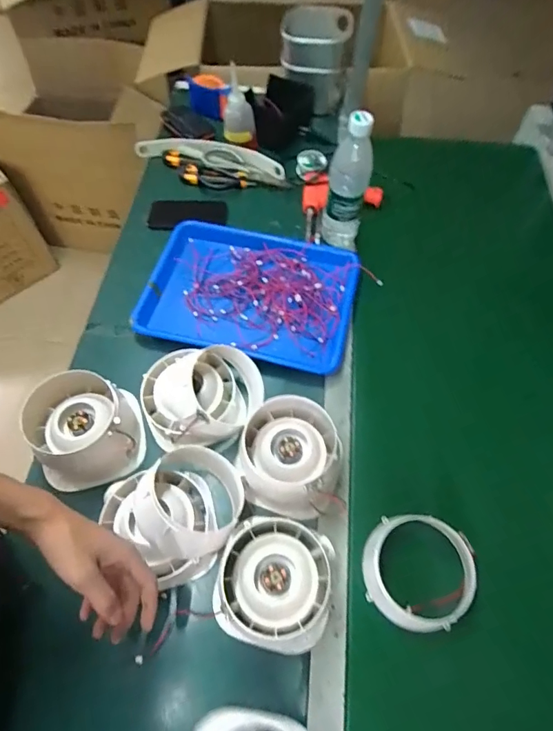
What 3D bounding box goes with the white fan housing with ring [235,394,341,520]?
[{"bbox_3d":[0.014,0.116,0.571,0.121,0.083,0.132,5,61,2],"label":"white fan housing with ring"}]

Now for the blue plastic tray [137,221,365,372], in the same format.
[{"bbox_3d":[-0.042,-0.120,0.737,0.333,0.032,0.242,12,62,5],"label":"blue plastic tray"}]

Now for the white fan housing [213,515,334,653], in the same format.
[{"bbox_3d":[-0.002,0.245,0.505,0.135,0.074,0.135,0,61,-1],"label":"white fan housing"}]

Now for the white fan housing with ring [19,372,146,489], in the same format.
[{"bbox_3d":[-0.253,0.088,0.587,0.125,0.111,0.122,0,61,-1],"label":"white fan housing with ring"}]

